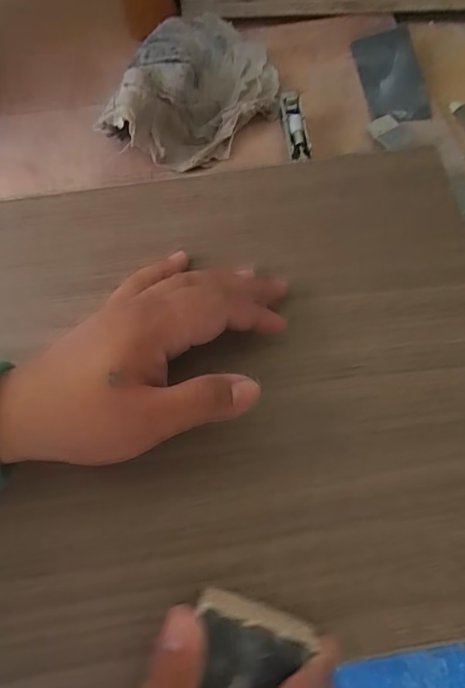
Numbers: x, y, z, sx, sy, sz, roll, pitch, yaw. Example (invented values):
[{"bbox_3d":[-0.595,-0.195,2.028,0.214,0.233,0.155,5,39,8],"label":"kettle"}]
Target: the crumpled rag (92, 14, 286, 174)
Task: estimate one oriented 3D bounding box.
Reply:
[{"bbox_3d":[-0.026,-0.223,0.399,0.133,0.055,0.177,16,69,7],"label":"crumpled rag"}]

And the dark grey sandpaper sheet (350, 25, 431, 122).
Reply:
[{"bbox_3d":[0.140,-0.241,0.436,0.051,0.009,0.107,-9,67,10],"label":"dark grey sandpaper sheet"}]

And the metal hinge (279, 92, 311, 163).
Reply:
[{"bbox_3d":[0.050,-0.171,0.386,0.018,0.010,0.056,-8,80,-2],"label":"metal hinge"}]

